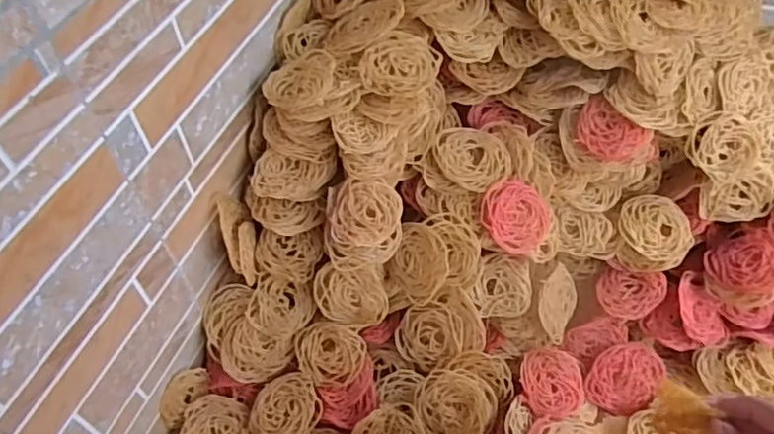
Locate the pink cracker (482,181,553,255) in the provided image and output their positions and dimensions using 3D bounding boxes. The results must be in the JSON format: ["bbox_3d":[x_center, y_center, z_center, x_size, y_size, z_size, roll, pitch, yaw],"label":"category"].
[{"bbox_3d":[0.112,0.002,0.522,0.070,0.010,0.058,45,74,-16],"label":"pink cracker"}]

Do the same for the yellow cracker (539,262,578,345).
[{"bbox_3d":[0.155,0.074,0.546,0.007,0.062,0.068,1,40,42],"label":"yellow cracker"}]

